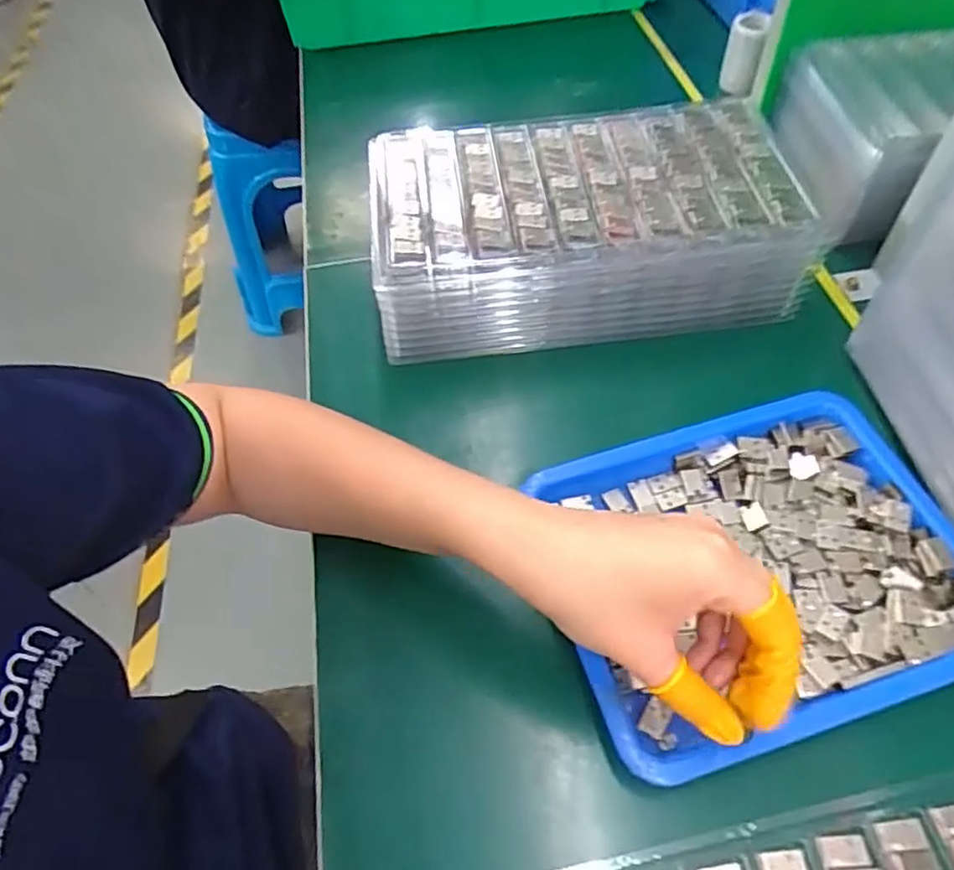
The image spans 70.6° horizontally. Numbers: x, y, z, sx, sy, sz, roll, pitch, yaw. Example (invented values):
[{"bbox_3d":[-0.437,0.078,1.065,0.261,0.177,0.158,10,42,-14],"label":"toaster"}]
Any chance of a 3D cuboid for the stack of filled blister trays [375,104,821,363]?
[{"bbox_3d":[0.074,-0.154,0.502,0.286,0.081,0.162,-5,54,1],"label":"stack of filled blister trays"}]

